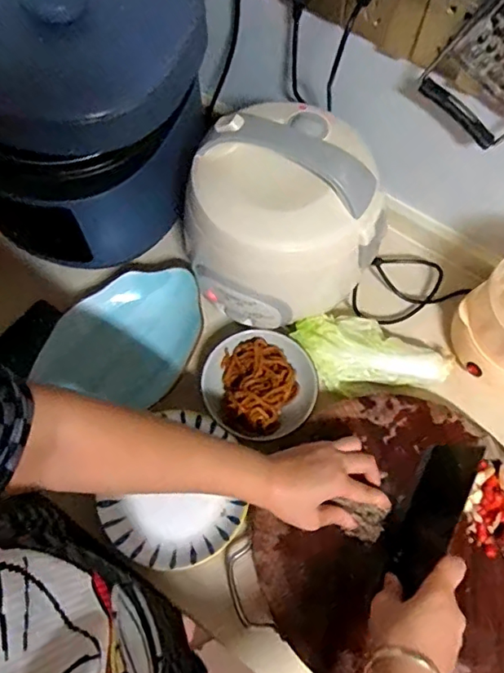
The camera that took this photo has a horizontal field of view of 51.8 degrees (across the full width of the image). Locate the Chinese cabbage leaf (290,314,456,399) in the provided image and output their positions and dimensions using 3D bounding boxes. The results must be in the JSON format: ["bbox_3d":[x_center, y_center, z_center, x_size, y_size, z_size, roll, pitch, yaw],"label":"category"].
[{"bbox_3d":[0.153,0.019,0.669,0.195,0.054,0.097,-6,68,-3],"label":"Chinese cabbage leaf"}]

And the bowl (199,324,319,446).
[{"bbox_3d":[0.010,0.059,0.640,0.131,0.042,0.135,-30,72,-12],"label":"bowl"}]

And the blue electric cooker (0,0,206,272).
[{"bbox_3d":[-0.208,-0.279,0.641,0.281,0.225,0.311,6,68,1],"label":"blue electric cooker"}]

